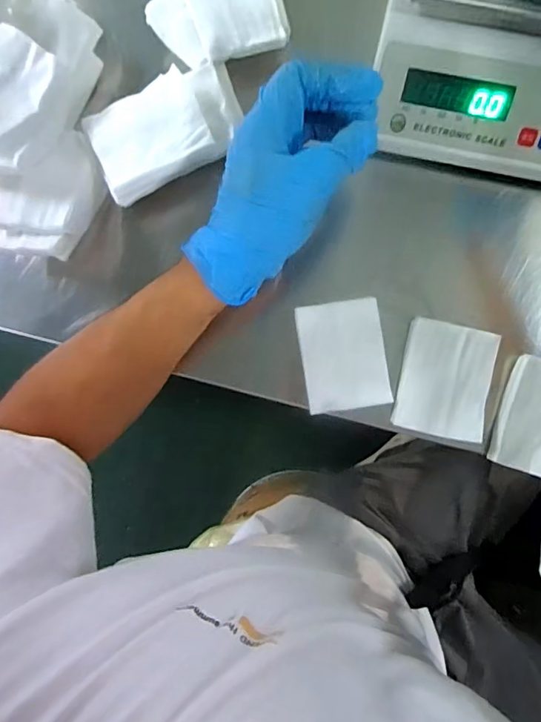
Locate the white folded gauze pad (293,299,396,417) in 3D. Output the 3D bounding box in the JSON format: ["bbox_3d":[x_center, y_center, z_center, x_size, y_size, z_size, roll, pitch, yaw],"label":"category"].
[{"bbox_3d":[0.061,-0.004,0.409,0.069,0.013,0.089,-9,87,2],"label":"white folded gauze pad"}]

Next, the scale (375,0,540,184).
[{"bbox_3d":[0.189,-0.280,0.382,0.192,0.069,0.241,10,87,3],"label":"scale"}]

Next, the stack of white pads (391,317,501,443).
[{"bbox_3d":[0.144,0.015,0.403,0.071,0.009,0.090,12,88,3],"label":"stack of white pads"}]

